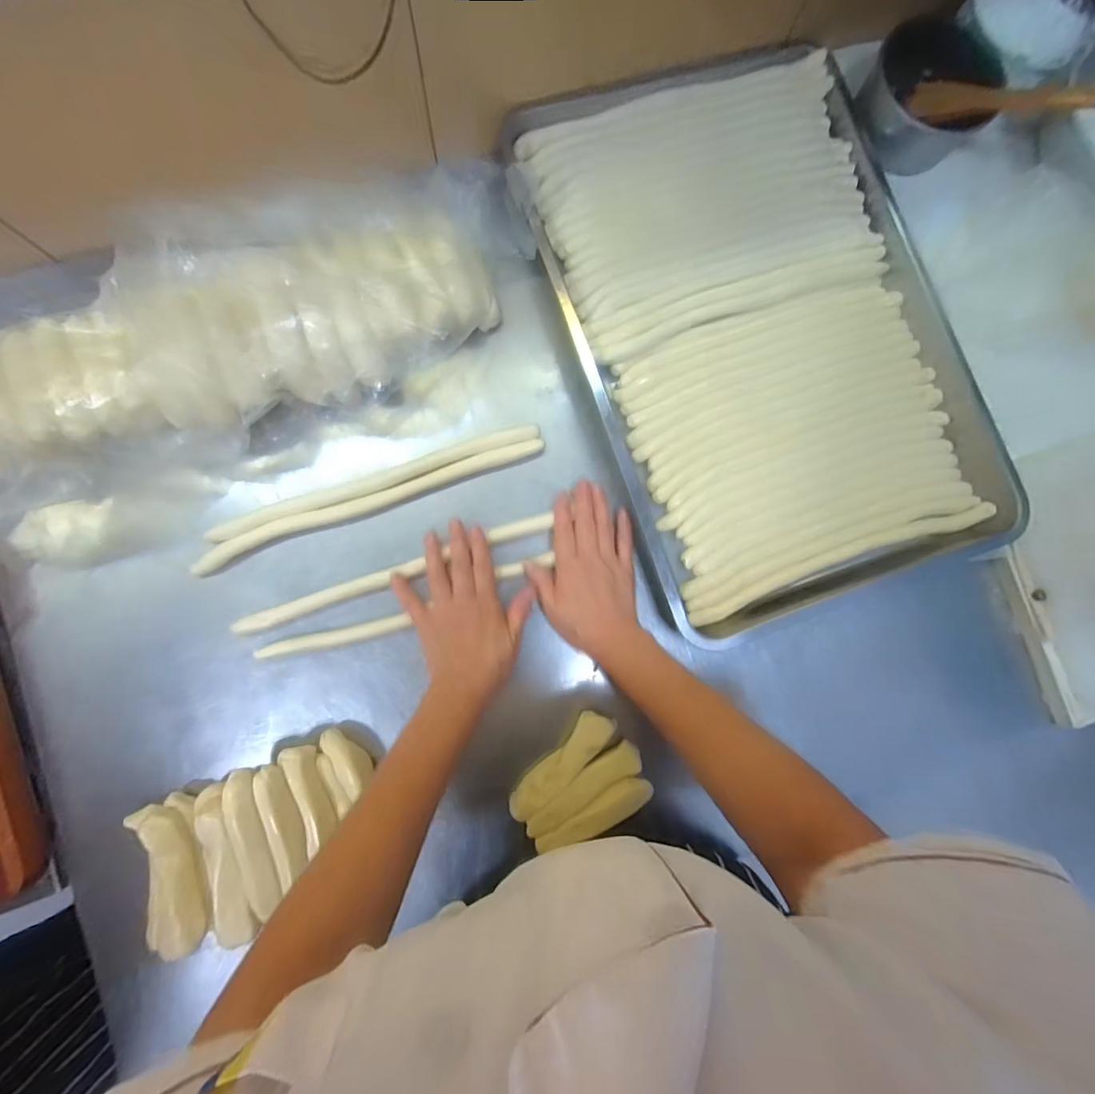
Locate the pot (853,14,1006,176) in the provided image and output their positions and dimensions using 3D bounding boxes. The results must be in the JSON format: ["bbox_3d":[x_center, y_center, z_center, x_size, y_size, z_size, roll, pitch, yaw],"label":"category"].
[{"bbox_3d":[0.422,-0.499,0.534,0.151,0.055,0.134,-36,89,-6],"label":"pot"}]

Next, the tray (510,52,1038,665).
[{"bbox_3d":[0.225,-0.233,0.530,0.403,0.041,0.593,-19,87,-5],"label":"tray"}]

